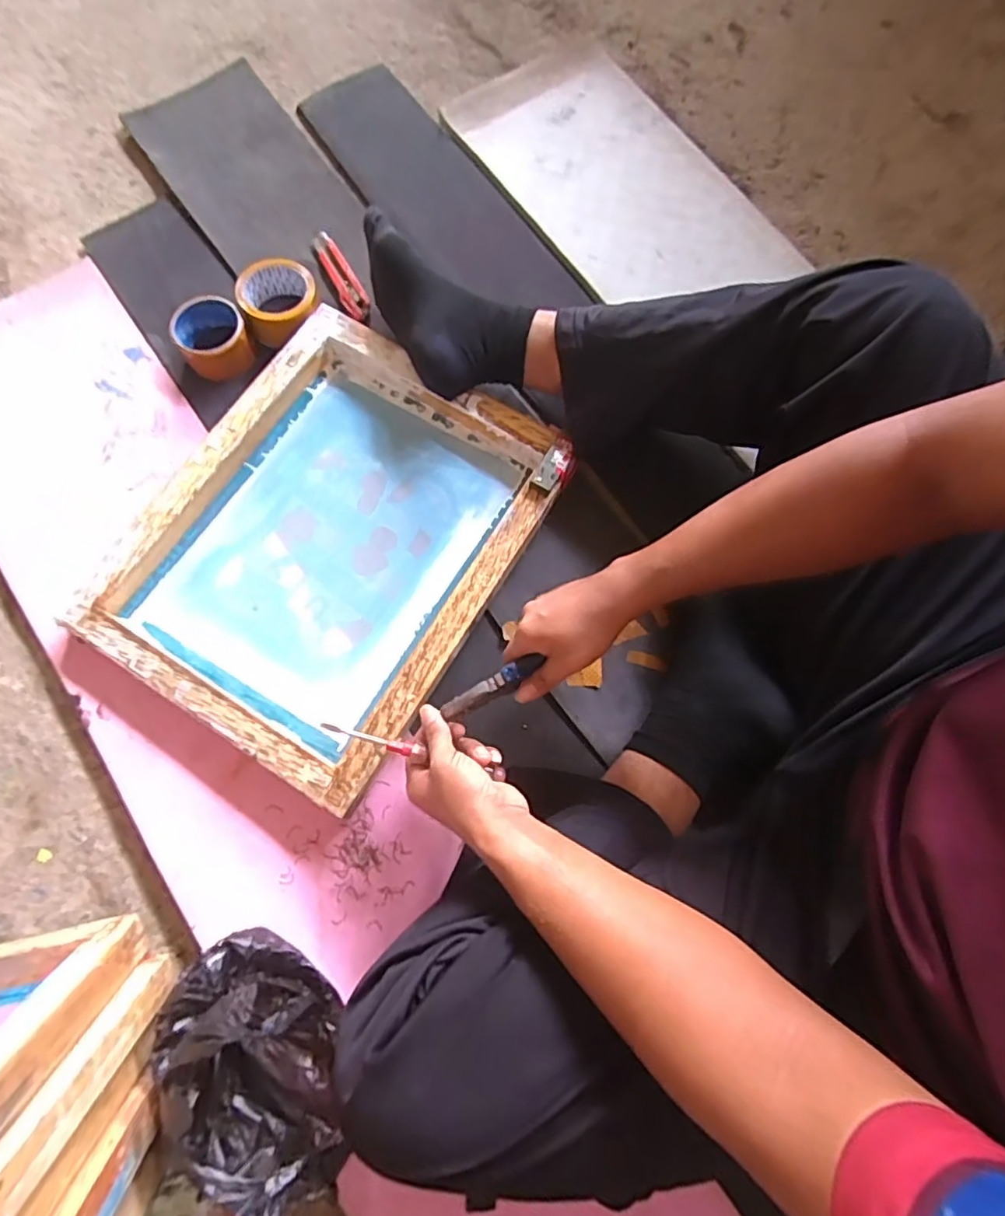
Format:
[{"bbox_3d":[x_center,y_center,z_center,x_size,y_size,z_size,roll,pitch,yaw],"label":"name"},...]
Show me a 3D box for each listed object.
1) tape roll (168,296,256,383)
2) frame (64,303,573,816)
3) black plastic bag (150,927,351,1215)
[{"bbox_3d":[-0.350,-0.329,0.731,0.084,0.050,0.084,0,75,-2],"label":"tape roll"},{"bbox_3d":[-0.189,-0.080,0.674,0.374,0.047,0.471,31,76,6],"label":"frame"},{"bbox_3d":[-0.215,0.384,0.506,0.142,0.117,0.189,-14,76,-5],"label":"black plastic bag"}]

